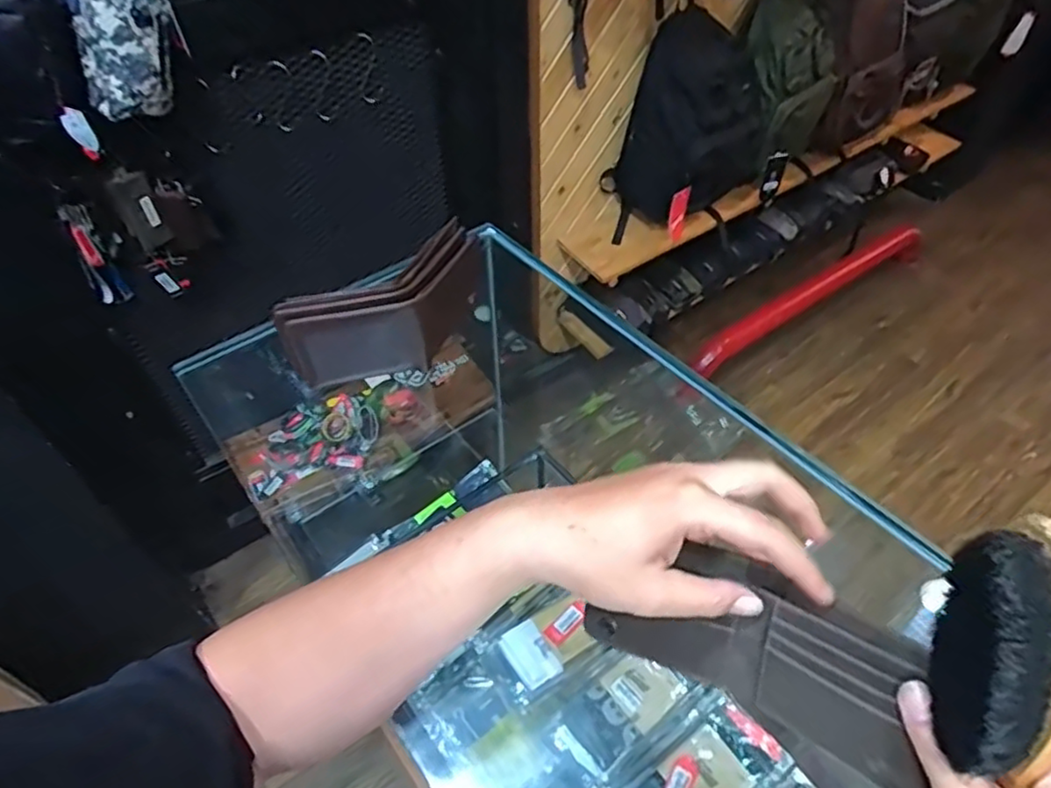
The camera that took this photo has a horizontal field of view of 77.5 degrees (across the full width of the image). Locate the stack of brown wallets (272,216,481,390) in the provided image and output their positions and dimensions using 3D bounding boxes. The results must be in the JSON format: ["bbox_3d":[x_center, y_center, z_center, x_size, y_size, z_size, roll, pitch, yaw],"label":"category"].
[{"bbox_3d":[-0.121,-0.071,0.627,0.205,0.099,0.068,-33,55,-25],"label":"stack of brown wallets"}]

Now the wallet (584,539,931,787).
[{"bbox_3d":[0.137,0.156,0.401,0.196,0.091,0.039,20,17,41],"label":"wallet"}]

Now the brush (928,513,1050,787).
[{"bbox_3d":[0.203,0.117,0.281,0.042,0.144,0.044,-17,24,-14],"label":"brush"}]

